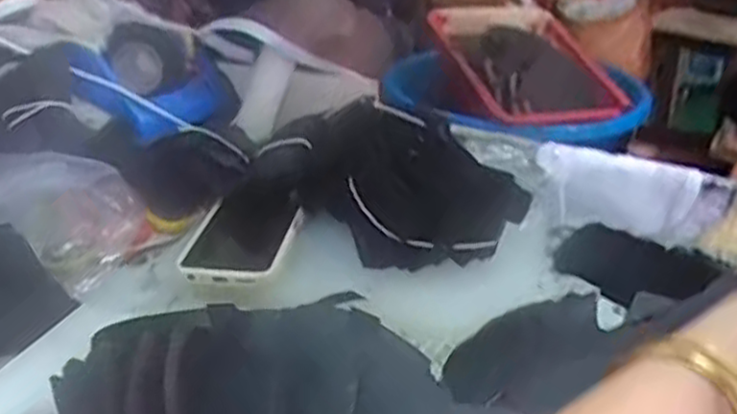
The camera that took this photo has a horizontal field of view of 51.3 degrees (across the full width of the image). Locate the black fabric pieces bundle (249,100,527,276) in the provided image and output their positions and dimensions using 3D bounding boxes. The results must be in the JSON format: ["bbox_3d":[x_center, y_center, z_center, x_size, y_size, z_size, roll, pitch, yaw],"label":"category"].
[{"bbox_3d":[0.023,-0.024,0.660,0.135,0.087,0.194,-25,36,-38],"label":"black fabric pieces bundle"}]

